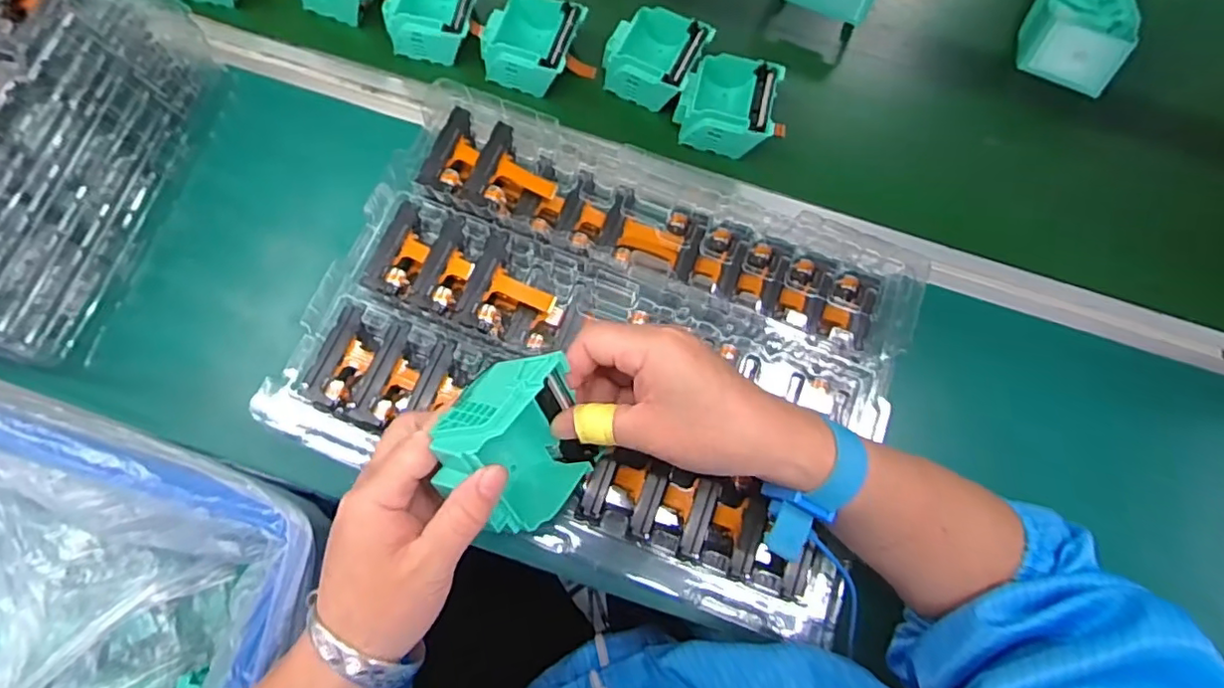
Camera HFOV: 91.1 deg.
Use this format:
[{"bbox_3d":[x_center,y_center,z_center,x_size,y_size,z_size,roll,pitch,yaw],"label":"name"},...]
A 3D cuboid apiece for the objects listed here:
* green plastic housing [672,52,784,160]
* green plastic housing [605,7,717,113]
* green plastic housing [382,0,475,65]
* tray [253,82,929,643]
[{"bbox_3d":[0.098,-0.203,0.517,0.077,0.042,0.075,16,74,3],"label":"green plastic housing"},{"bbox_3d":[0.037,-0.248,0.529,0.082,0.043,0.073,25,75,6],"label":"green plastic housing"},{"bbox_3d":[-0.156,-0.290,0.529,0.078,0.044,0.075,9,74,1],"label":"green plastic housing"},{"bbox_3d":[0.002,-0.003,0.413,0.383,0.034,0.277,20,74,4],"label":"tray"}]

